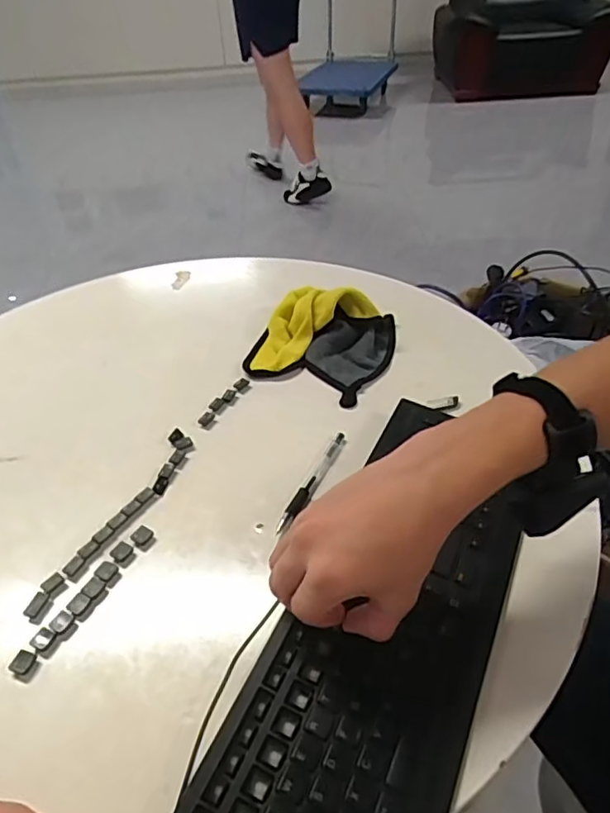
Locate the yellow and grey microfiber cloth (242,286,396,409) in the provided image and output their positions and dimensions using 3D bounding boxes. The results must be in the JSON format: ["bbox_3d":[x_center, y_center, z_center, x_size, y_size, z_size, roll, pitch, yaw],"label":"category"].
[{"bbox_3d":[0.021,-0.087,0.682,0.154,0.061,0.161,16,44,23],"label":"yellow and grey microfiber cloth"}]

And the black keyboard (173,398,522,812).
[{"bbox_3d":[0.068,0.151,0.436,0.153,0.025,0.395,18,46,25],"label":"black keyboard"}]

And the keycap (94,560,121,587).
[{"bbox_3d":[-0.162,0.136,0.479,0.021,0.007,0.017,18,45,25],"label":"keycap"}]

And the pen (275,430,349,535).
[{"bbox_3d":[0.009,0.068,0.545,0.017,0.012,0.127,15,44,22],"label":"pen"}]

